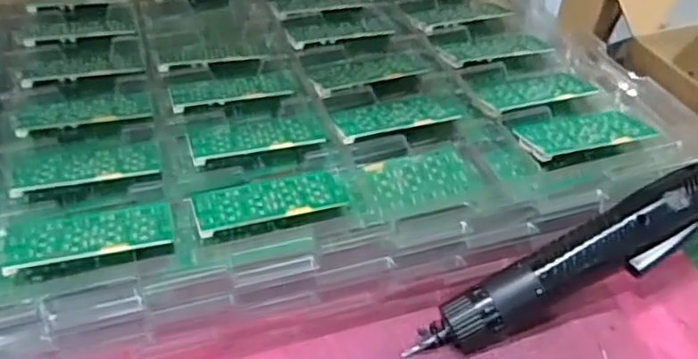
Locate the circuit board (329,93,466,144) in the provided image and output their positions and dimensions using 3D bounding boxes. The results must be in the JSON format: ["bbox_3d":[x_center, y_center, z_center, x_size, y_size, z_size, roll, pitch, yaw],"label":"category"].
[{"bbox_3d":[0.036,-0.050,0.501,0.104,0.006,0.047,-10,31,-16],"label":"circuit board"}]

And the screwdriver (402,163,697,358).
[{"bbox_3d":[0.157,0.047,0.414,0.248,0.028,0.034,-29,48,-2],"label":"screwdriver"}]

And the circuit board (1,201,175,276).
[{"bbox_3d":[-0.157,0.032,0.397,0.095,0.004,0.051,-9,32,-15],"label":"circuit board"}]

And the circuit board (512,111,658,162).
[{"bbox_3d":[0.171,-0.035,0.480,0.095,0.011,0.046,-12,44,-12],"label":"circuit board"}]

